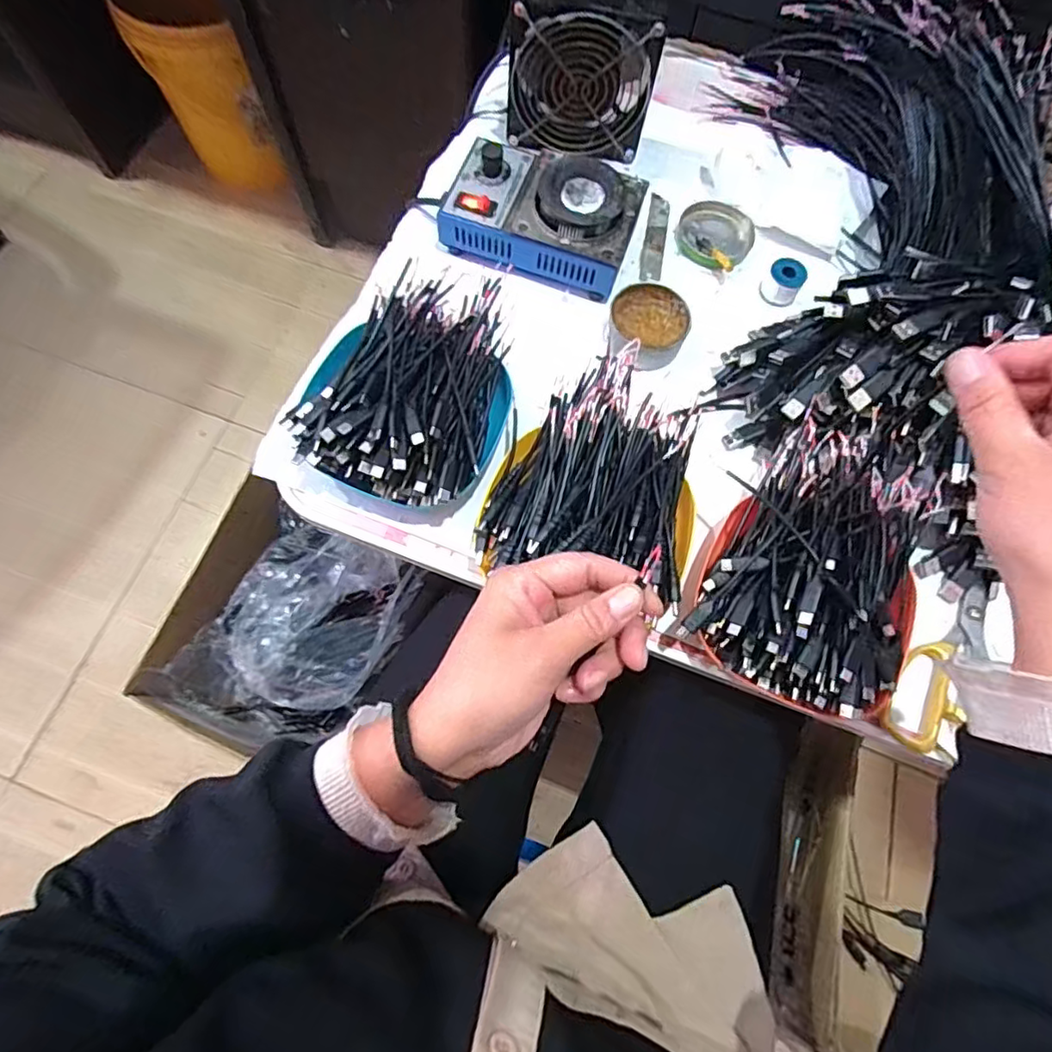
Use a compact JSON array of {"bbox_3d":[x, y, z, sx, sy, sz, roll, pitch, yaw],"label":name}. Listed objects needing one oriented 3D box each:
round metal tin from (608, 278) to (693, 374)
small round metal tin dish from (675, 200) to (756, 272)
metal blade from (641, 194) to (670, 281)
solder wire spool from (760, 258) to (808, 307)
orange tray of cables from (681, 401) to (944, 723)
[{"bbox_3d":[0.098,-0.161,0.490,0.060,0.026,0.070,13,72,2],"label":"round metal tin"},{"bbox_3d":[0.167,-0.258,0.532,0.065,0.018,0.066,1,72,-2],"label":"small round metal tin dish"},{"bbox_3d":[0.115,-0.255,0.534,0.018,0.004,0.095,11,72,1],"label":"metal blade"},{"bbox_3d":[0.216,-0.204,0.507,0.030,0.026,0.025,32,74,8],"label":"solder wire spool"},{"bbox_3d":[0.193,0.023,0.403,0.137,0.073,0.186,23,73,5],"label":"orange tray of cables"}]

